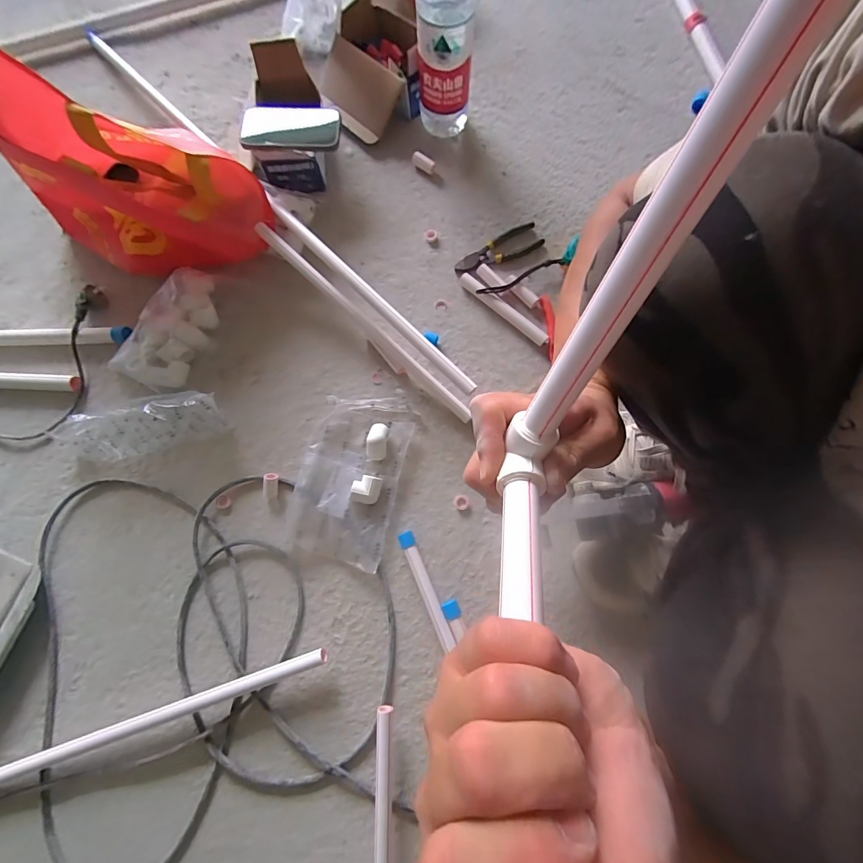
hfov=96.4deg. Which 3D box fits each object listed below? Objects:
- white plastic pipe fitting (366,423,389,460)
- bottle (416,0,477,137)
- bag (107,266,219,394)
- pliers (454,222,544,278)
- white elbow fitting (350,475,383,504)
[{"bbox_3d":[-0.082,0.015,0.589,0.030,0.038,0.055,0,78,2],"label":"white plastic pipe fitting"},{"bbox_3d":[0.021,-0.628,0.588,0.088,0.309,0.097,1,78,2],"label":"bottle"},{"bbox_3d":[-0.428,-0.173,0.640,0.120,0.041,0.208,21,79,6],"label":"bag"},{"bbox_3d":[0.116,-0.311,0.663,0.163,0.019,0.056,-31,79,-5],"label":"pliers"},{"bbox_3d":[-0.097,0.086,0.578,0.042,0.020,0.042,8,78,3],"label":"white elbow fitting"}]

